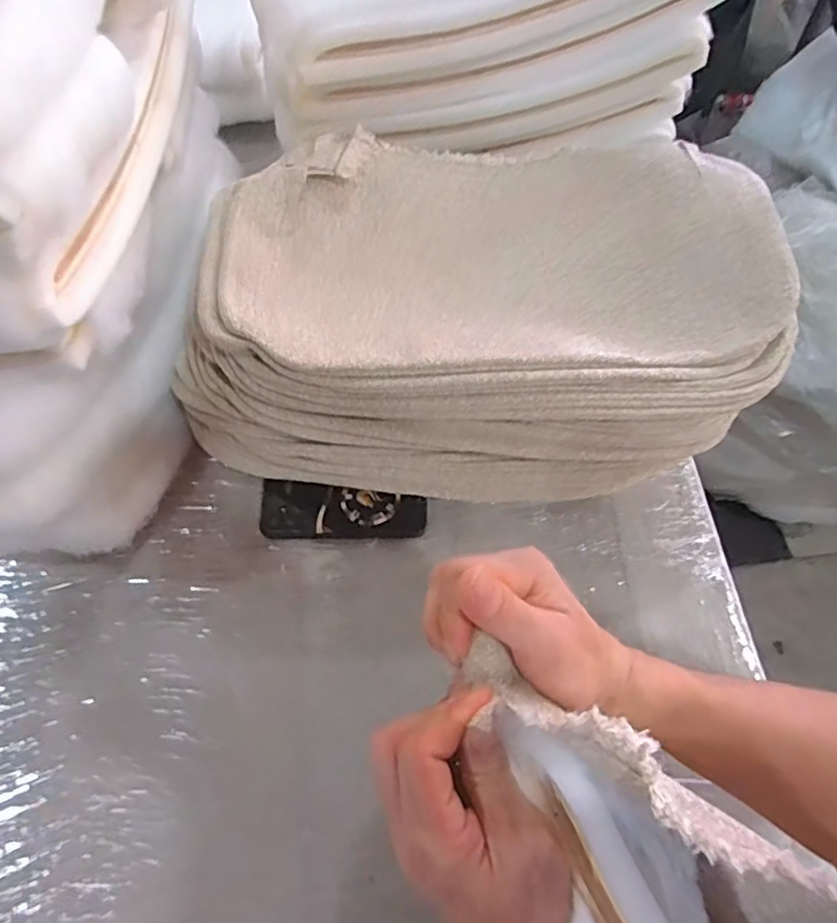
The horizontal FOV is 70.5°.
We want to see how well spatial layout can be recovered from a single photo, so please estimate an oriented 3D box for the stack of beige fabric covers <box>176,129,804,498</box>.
[{"bbox_3d":[0.043,-0.141,0.548,0.523,0.171,0.304,-2,65,3],"label":"stack of beige fabric covers"}]

